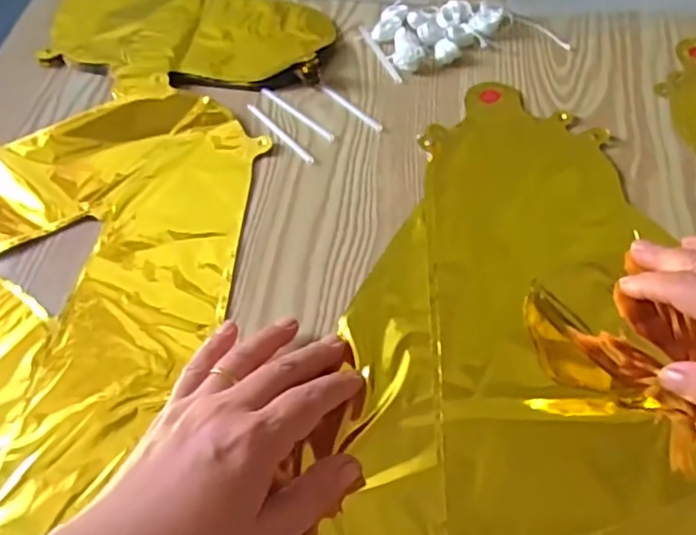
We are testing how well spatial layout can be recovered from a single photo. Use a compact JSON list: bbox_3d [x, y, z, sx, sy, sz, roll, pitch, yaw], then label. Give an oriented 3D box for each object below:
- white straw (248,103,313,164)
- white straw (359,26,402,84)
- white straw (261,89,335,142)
[{"bbox_3d":[-0.051,-0.101,0.467,0.007,0.004,0.082,-34,57,-18],"label":"white straw"},{"bbox_3d":[0.025,-0.175,0.514,0.006,0.004,0.084,-19,54,-9],"label":"white straw"},{"bbox_3d":[-0.038,-0.117,0.479,0.008,0.004,0.083,-38,59,-21],"label":"white straw"}]

